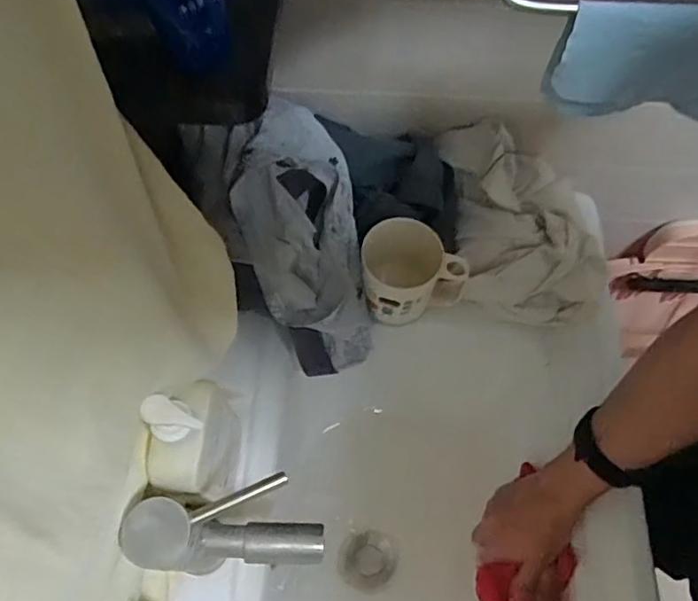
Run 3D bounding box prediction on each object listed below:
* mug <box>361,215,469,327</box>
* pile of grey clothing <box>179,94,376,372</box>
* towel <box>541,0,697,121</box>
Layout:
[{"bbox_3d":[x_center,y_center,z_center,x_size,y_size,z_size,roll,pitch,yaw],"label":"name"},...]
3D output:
[{"bbox_3d":[0.065,-0.023,0.609,0.108,0.101,0.077,19,66,8],"label":"mug"},{"bbox_3d":[-0.044,-0.053,0.566,0.151,0.052,0.290,-30,114,-14],"label":"pile of grey clothing"},{"bbox_3d":[0.211,-0.148,0.366,0.155,0.085,0.015,8,65,3],"label":"towel"}]

